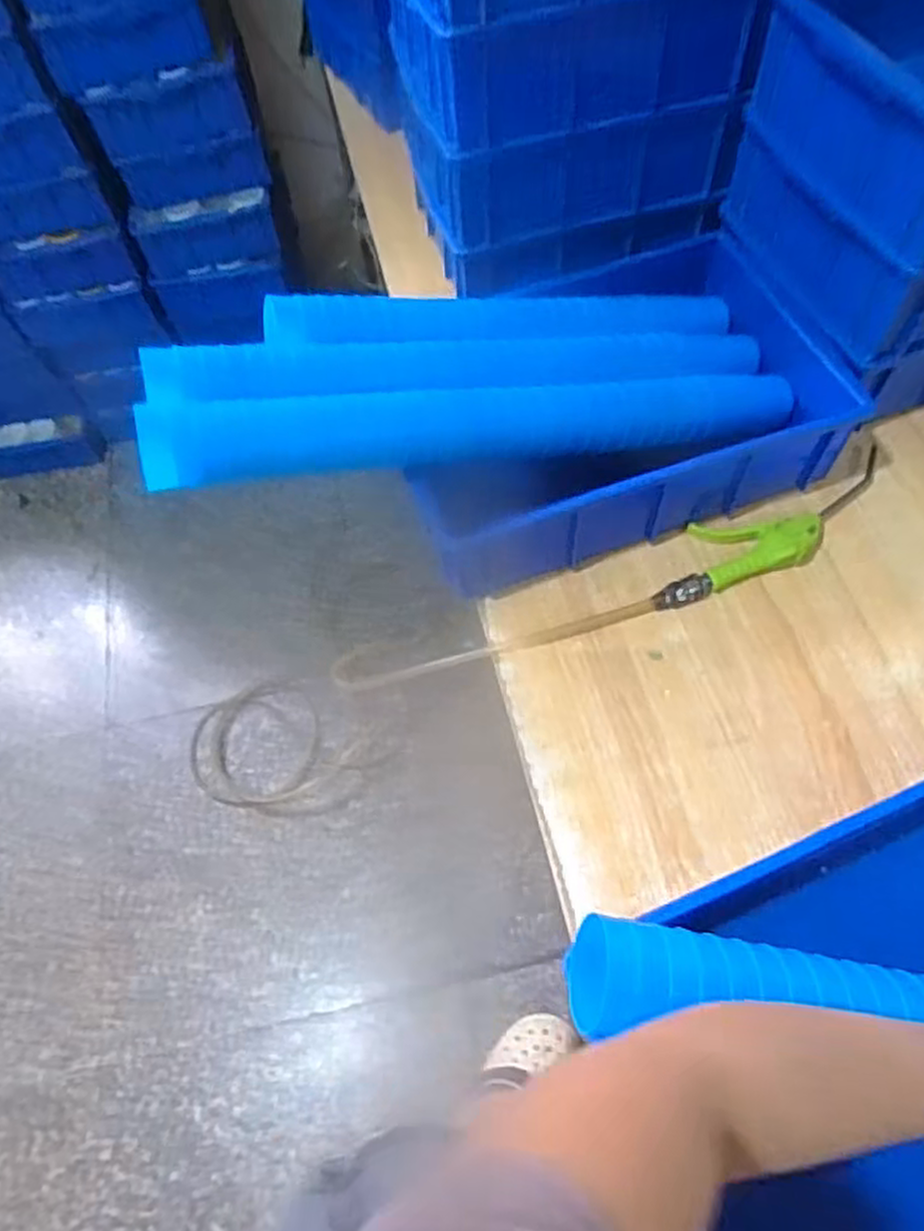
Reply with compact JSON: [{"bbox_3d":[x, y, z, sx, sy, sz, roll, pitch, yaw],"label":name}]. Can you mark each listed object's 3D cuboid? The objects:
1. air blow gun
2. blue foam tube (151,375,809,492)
[{"bbox_3d":[0.298,-0.082,0.718,0.274,0.024,0.080,-22,62,-8],"label":"air blow gun"},{"bbox_3d":[0.034,-0.167,0.650,0.582,0.060,0.062,-9,60,-18],"label":"blue foam tube"}]

